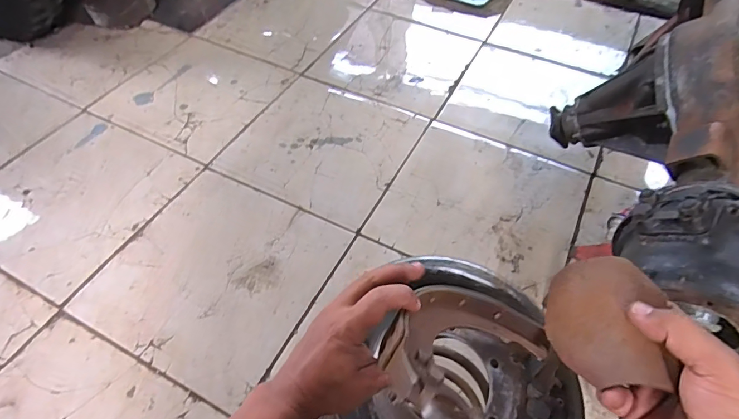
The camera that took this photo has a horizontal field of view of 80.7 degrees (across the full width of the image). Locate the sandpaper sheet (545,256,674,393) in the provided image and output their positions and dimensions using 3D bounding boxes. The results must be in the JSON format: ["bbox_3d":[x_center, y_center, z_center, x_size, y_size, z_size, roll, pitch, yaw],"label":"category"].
[{"bbox_3d":[0.166,0.078,0.306,0.068,0.038,0.094,19,56,13],"label":"sandpaper sheet"}]

